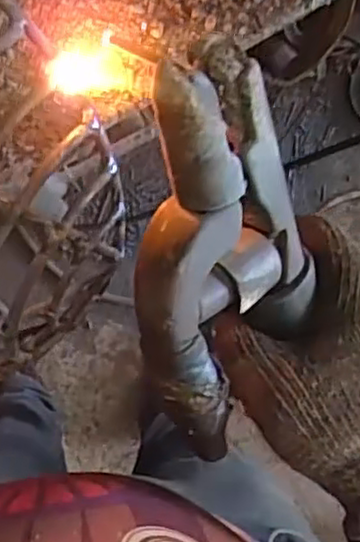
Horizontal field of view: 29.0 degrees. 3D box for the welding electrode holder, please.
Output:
[{"bbox_3d":[0.019,0.003,0.267,0.068,0.041,0.170,-3,118,-3],"label":"welding electrode holder"}]

